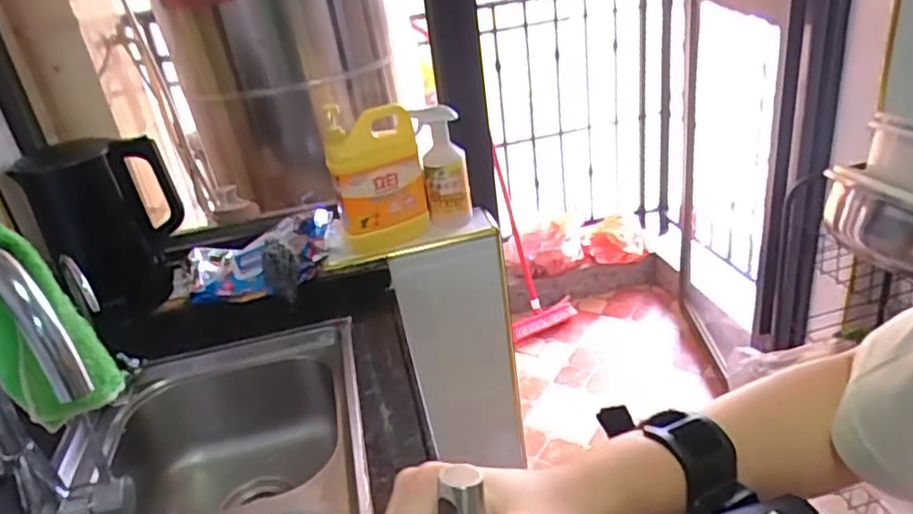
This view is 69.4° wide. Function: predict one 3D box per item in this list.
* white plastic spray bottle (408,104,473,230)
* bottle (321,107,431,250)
[{"bbox_3d":[-0.021,-0.152,1.161,0.083,0.204,0.103,-9,28,-2],"label":"white plastic spray bottle"},{"bbox_3d":[-0.134,-0.138,1.127,0.153,0.241,0.090,-13,18,-11],"label":"bottle"}]

